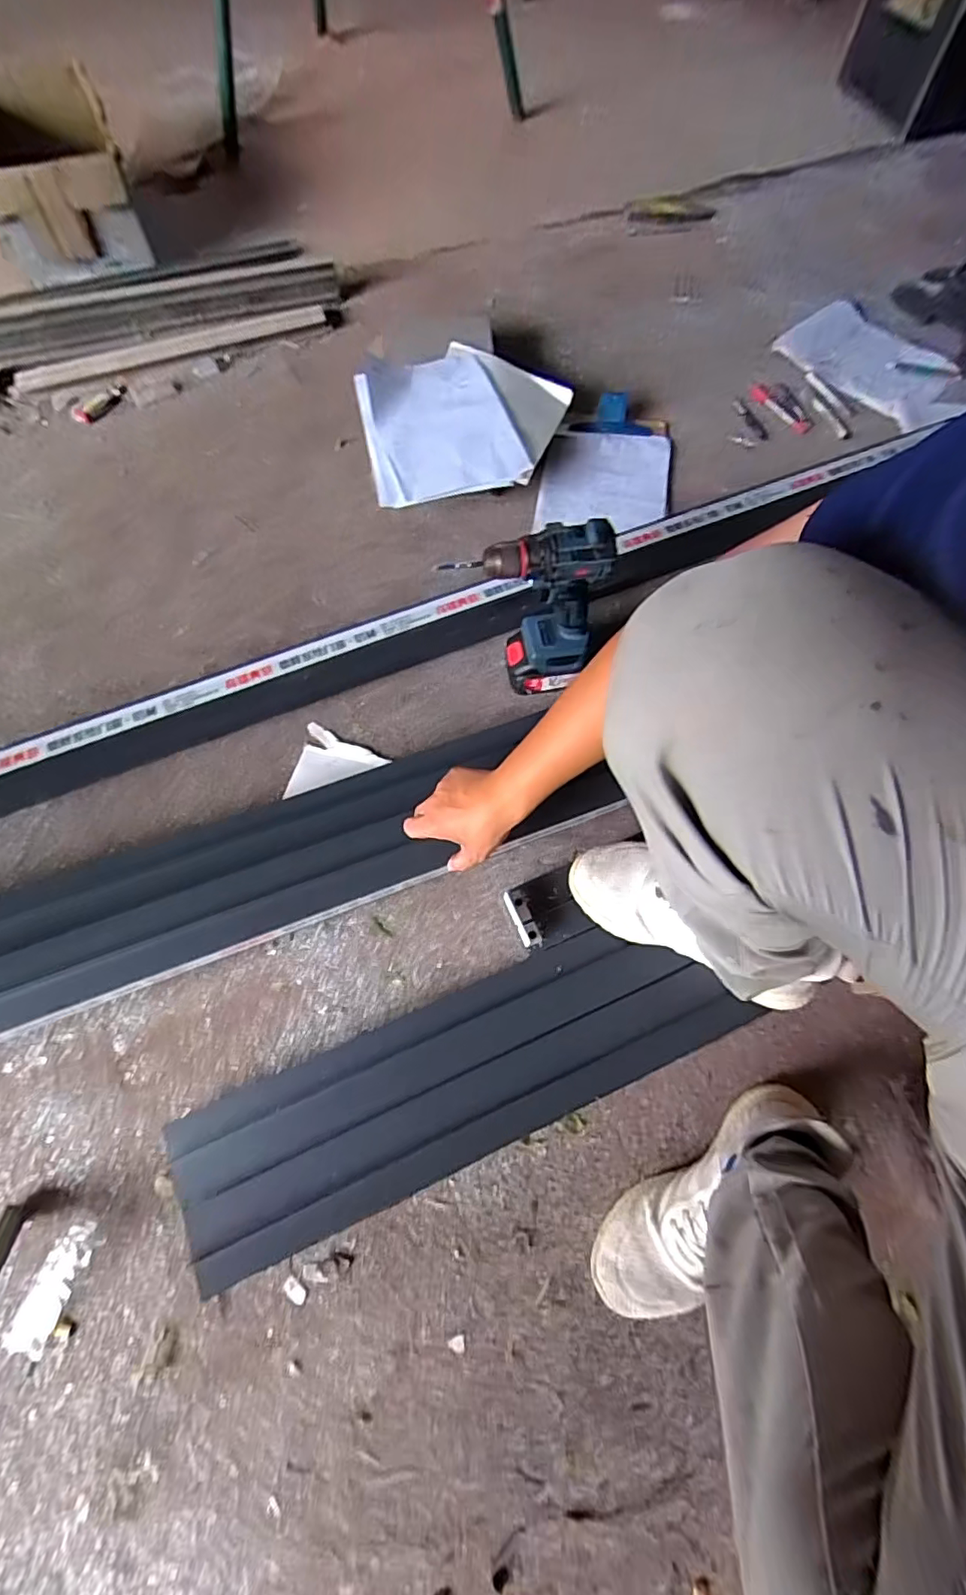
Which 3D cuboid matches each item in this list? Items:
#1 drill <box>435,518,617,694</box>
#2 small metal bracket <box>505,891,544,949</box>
[{"bbox_3d":[0.050,-0.220,0.717,0.181,0.246,0.072,-12,70,-5],"label":"drill"},{"bbox_3d":[0.046,0.139,0.668,0.023,0.008,0.069,-23,71,-9],"label":"small metal bracket"}]

